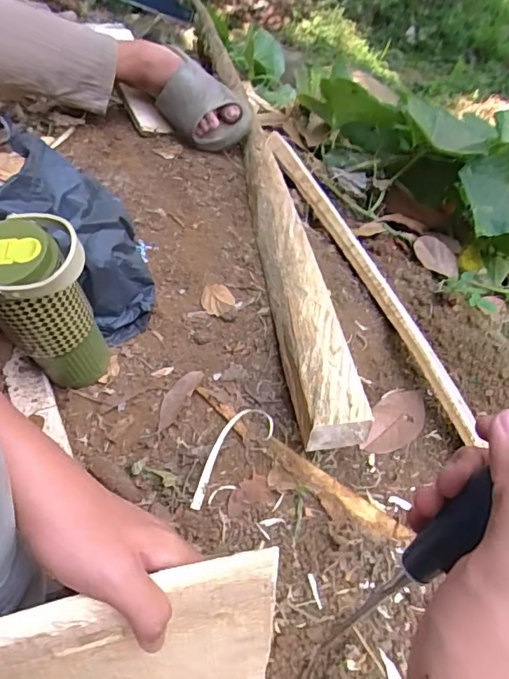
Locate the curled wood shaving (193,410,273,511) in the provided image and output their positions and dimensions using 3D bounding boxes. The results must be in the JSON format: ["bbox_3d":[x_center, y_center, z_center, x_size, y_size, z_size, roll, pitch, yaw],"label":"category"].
[{"bbox_3d":[-0.029,0.123,0.535,0.047,0.016,0.123,32,67,22],"label":"curled wood shaving"}]

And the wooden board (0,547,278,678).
[{"bbox_3d":[-0.078,0.217,0.332,0.185,0.183,0.010,-8,36,-17],"label":"wooden board"}]

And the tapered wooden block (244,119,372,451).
[{"bbox_3d":[0.037,-0.146,0.718,0.071,0.088,0.670,-8,55,-3],"label":"tapered wooden block"}]

